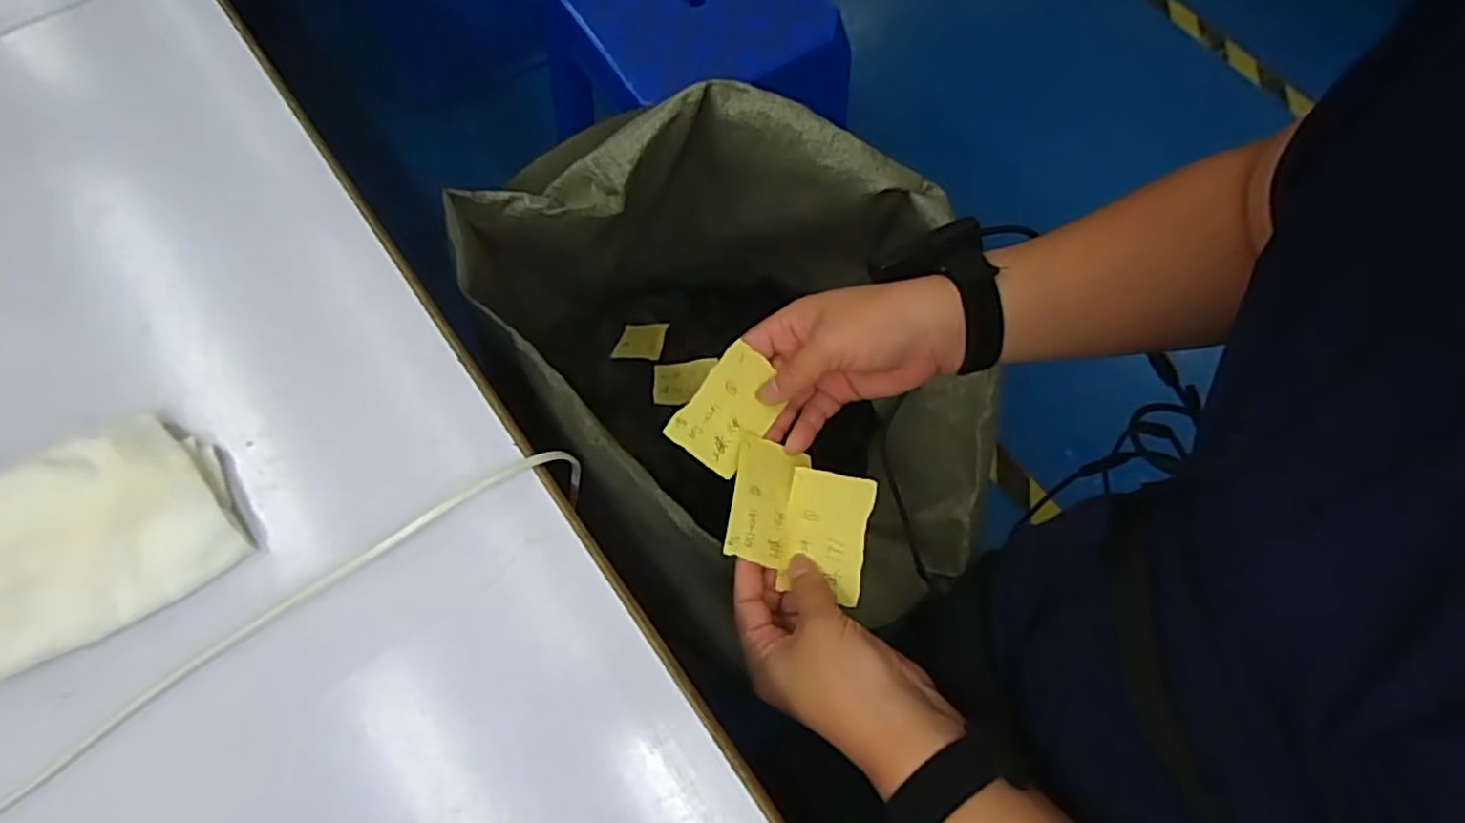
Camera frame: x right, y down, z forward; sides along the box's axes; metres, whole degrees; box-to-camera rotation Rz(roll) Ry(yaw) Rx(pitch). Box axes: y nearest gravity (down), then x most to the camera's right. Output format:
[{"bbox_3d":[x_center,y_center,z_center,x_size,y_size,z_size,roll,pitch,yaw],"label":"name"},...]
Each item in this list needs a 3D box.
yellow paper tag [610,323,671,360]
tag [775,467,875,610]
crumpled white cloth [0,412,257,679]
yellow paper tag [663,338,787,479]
[{"bbox_3d":[-0.101,-0.079,0.790,0.057,0.011,0.046,9,70,19],"label":"yellow paper tag"},{"bbox_3d":[0.057,0.073,0.427,0.049,0.015,0.071,12,68,2],"label":"tag"},{"bbox_3d":[-0.310,0.082,0.267,0.216,0.045,0.074,-36,74,-15],"label":"crumpled white cloth"},{"bbox_3d":[-0.001,-0.002,0.441,0.049,0.004,0.072,39,79,-5],"label":"yellow paper tag"}]

